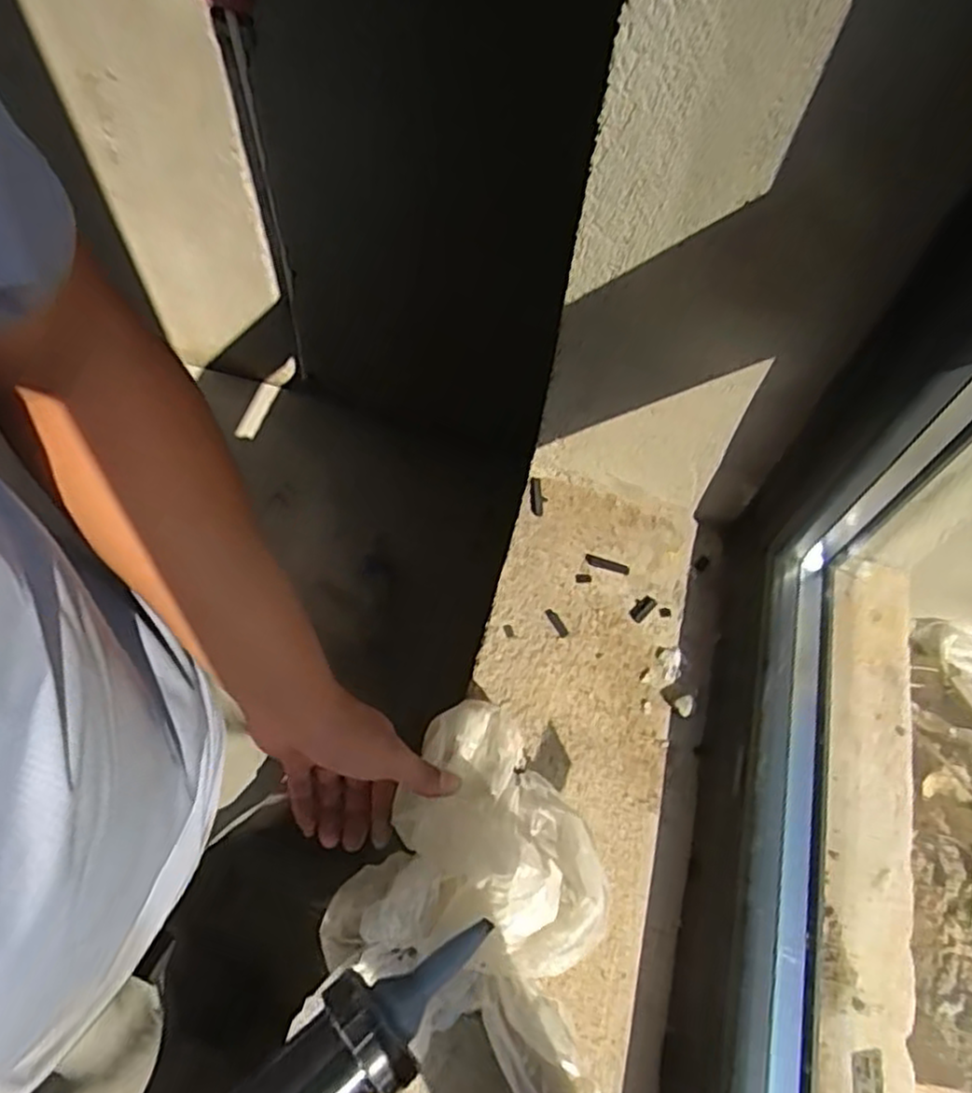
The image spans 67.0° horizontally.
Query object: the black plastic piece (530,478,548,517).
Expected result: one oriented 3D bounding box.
[{"bbox_3d":[0.052,-0.048,0.733,0.016,0.009,0.043,1,60,-3],"label":"black plastic piece"}]

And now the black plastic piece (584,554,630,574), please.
[{"bbox_3d":[0.115,0.017,0.700,0.043,0.004,0.010,18,61,7],"label":"black plastic piece"}]

